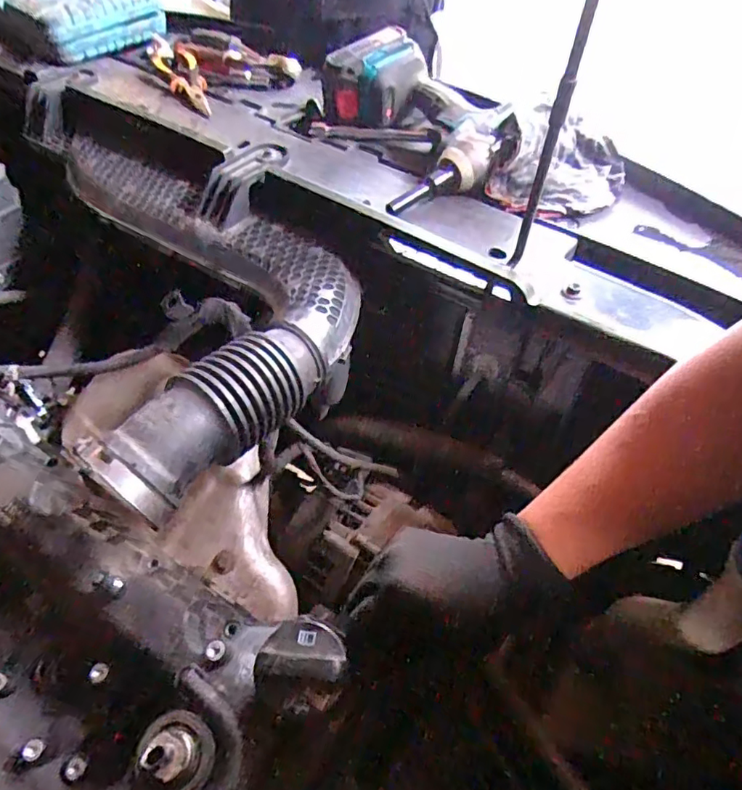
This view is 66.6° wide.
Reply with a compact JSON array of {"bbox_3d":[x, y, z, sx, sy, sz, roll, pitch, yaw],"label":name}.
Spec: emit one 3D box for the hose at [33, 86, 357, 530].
[{"bbox_3d":[-0.140,-0.103,0.490,0.240,0.085,0.412,-23,57,-15],"label":"hose"}]

